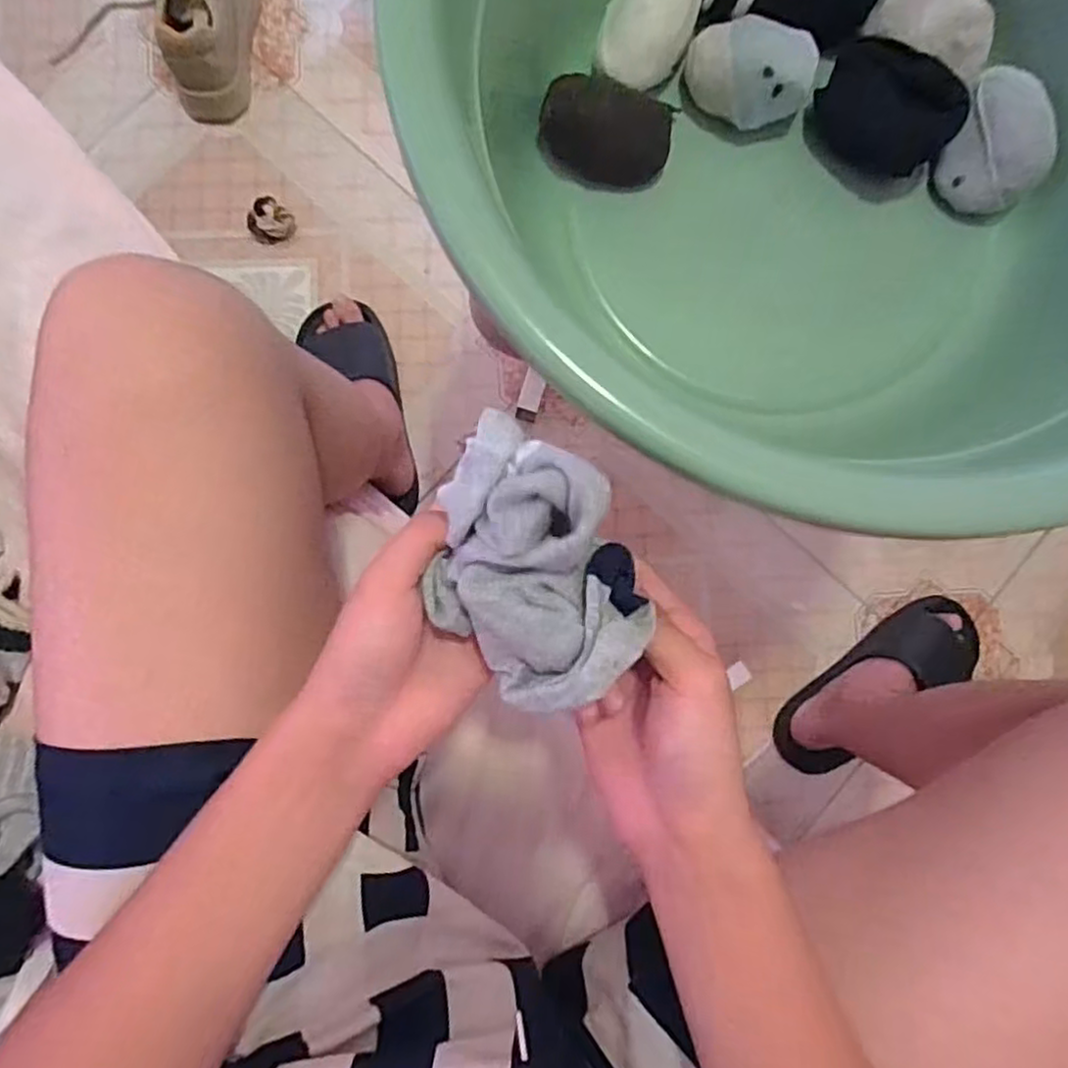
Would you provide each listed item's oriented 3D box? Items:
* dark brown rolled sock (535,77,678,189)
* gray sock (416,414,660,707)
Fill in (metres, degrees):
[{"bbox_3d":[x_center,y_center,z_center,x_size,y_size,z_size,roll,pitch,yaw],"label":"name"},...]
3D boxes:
[{"bbox_3d":[0.046,-0.253,0.441,0.084,0.049,0.041,7,84,-2],"label":"dark brown rolled sock"},{"bbox_3d":[-0.002,0.014,0.284,0.079,0.051,0.111,-39,87,-6],"label":"gray sock"}]

